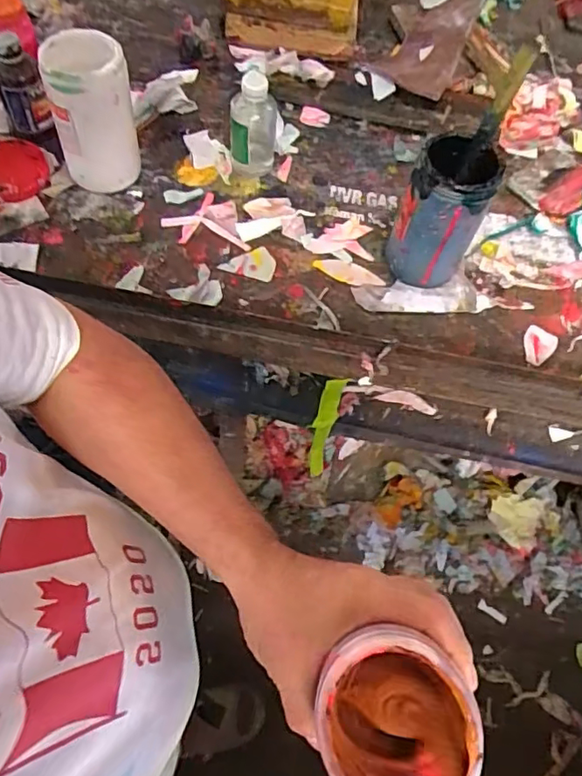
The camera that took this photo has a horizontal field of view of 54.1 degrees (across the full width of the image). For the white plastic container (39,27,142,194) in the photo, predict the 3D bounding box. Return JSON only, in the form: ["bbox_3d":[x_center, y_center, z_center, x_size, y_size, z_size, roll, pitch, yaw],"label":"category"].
[{"bbox_3d":[-0.245,-0.336,0.710,0.098,0.172,0.086,-16,65,-12],"label":"white plastic container"}]

